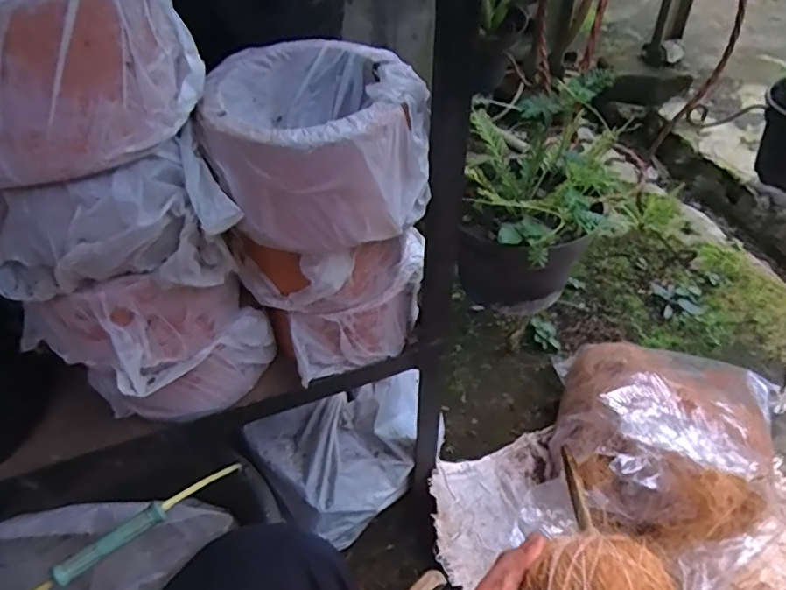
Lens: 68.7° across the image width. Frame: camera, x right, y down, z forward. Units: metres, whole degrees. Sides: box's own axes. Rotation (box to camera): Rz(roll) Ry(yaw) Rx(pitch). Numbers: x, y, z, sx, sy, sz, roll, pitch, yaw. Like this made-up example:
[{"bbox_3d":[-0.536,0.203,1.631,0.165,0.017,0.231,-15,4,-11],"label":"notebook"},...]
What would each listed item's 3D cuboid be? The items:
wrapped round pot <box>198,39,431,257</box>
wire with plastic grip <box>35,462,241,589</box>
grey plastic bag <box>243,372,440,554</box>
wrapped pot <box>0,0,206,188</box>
[{"bbox_3d":[-0.051,-0.106,0.401,0.136,0.087,0.136,0,46,0],"label":"wrapped round pot"},{"bbox_3d":[-0.195,0.175,0.396,0.194,0.025,0.013,-30,53,-26],"label":"wire with plastic grip"},{"bbox_3d":[-0.050,0.192,0.724,0.218,0.131,0.153,-23,50,-20],"label":"grey plastic bag"},{"bbox_3d":[-0.193,-0.132,0.310,0.128,0.102,0.115,4,46,5],"label":"wrapped pot"}]

